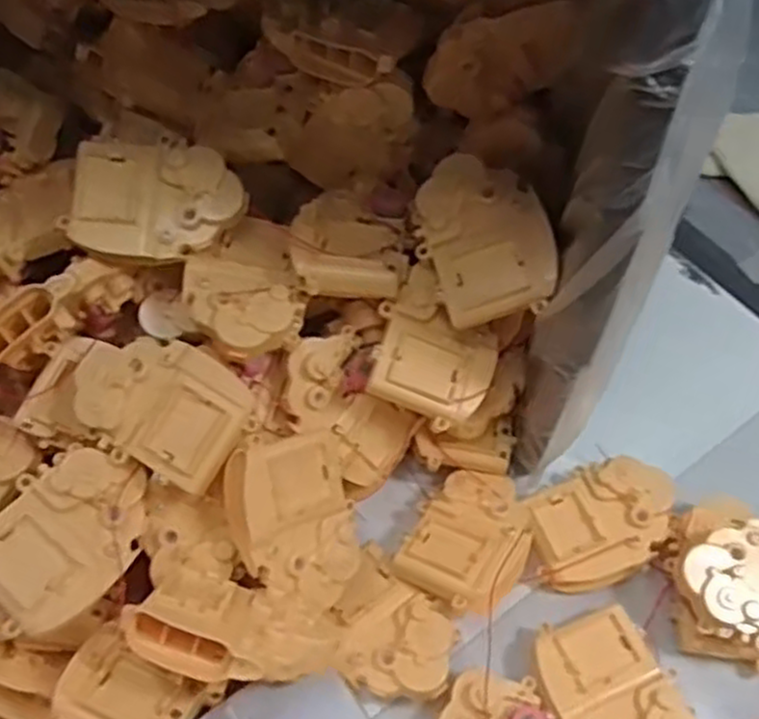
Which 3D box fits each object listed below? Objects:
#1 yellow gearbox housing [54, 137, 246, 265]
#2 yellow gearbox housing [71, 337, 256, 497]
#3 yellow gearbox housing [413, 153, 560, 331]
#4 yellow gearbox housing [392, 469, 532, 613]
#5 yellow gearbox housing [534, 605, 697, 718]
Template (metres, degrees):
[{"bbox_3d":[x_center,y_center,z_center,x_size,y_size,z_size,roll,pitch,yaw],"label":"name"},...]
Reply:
[{"bbox_3d":[-0.131,-0.089,0.451,0.099,0.036,0.069,3,89,-3],"label":"yellow gearbox housing"},{"bbox_3d":[-0.123,0.028,0.429,0.100,0.038,0.068,23,59,12],"label":"yellow gearbox housing"},{"bbox_3d":[0.059,-0.069,0.443,0.073,0.026,0.095,-24,80,14],"label":"yellow gearbox housing"},{"bbox_3d":[0.057,0.108,0.478,0.069,0.024,0.089,23,59,12],"label":"yellow gearbox housing"},{"bbox_3d":[0.135,0.198,0.447,0.070,0.035,0.095,-27,62,-18],"label":"yellow gearbox housing"}]

